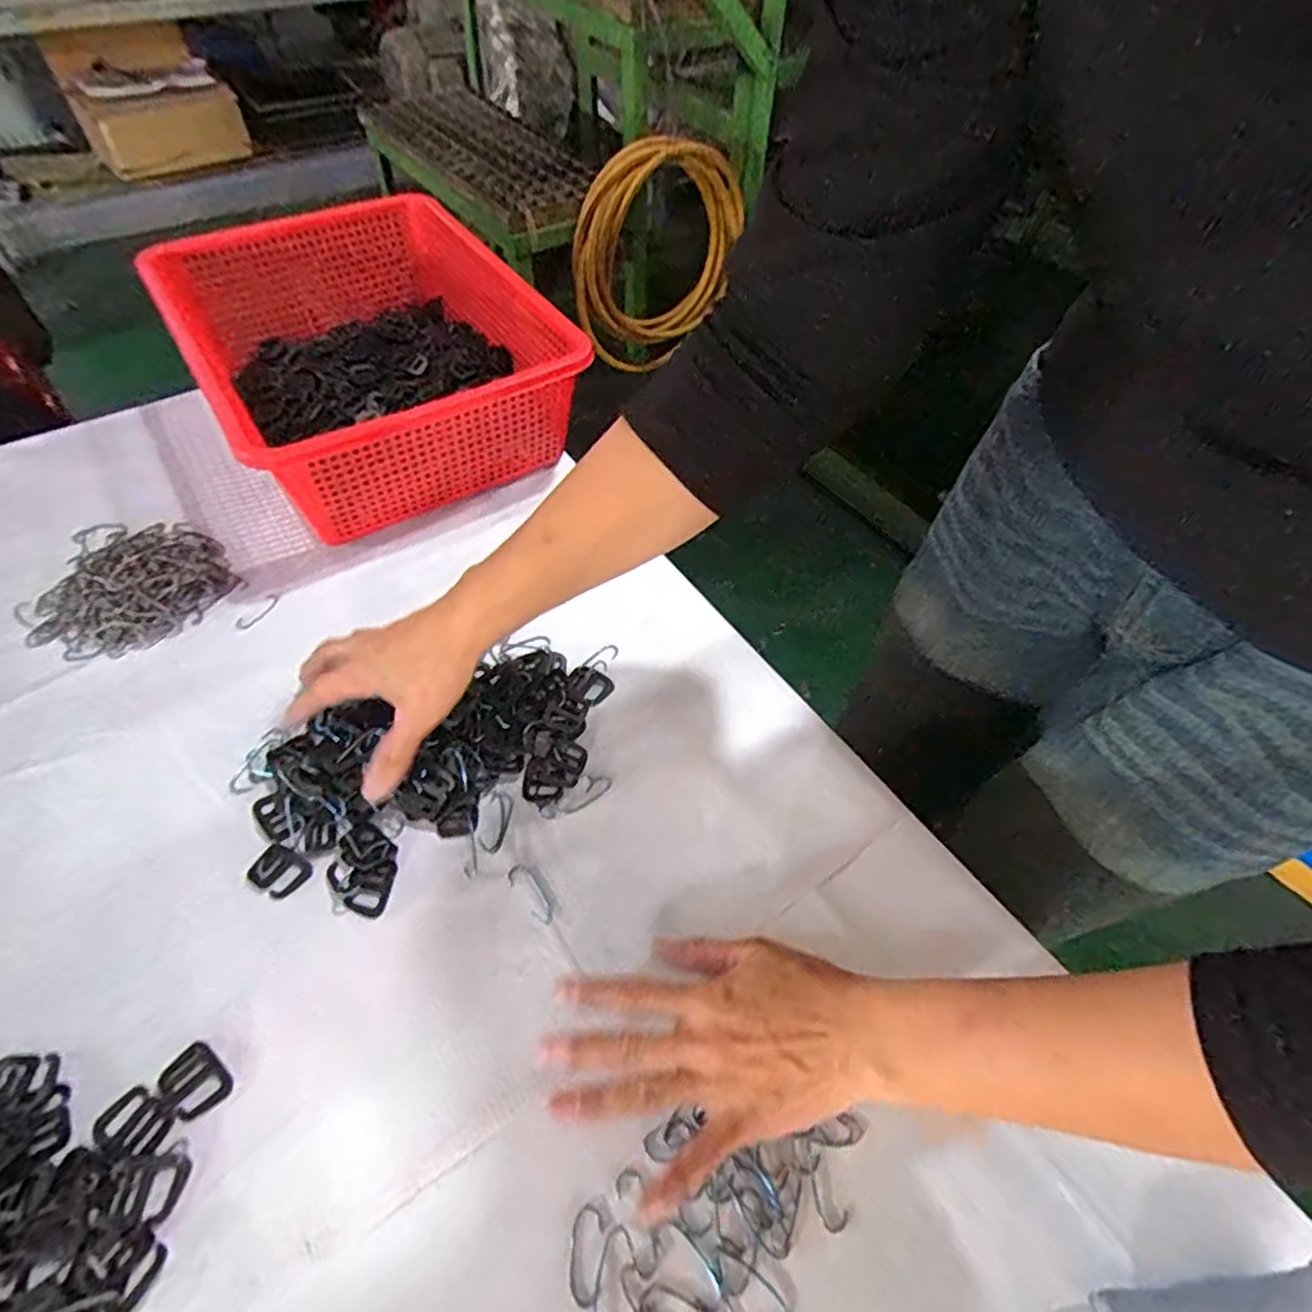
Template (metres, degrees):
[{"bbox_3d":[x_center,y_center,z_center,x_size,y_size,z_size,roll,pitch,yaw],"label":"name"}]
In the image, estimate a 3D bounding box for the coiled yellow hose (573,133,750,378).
[{"bbox_3d":[0.019,-0.733,1.304,0.354,0.389,0.062,-20,57,-16],"label":"coiled yellow hose"}]

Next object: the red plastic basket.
[{"bbox_3d":[-0.254,-0.266,0.618,0.270,0.126,0.338,-26,59,-23],"label":"red plastic basket"}]

